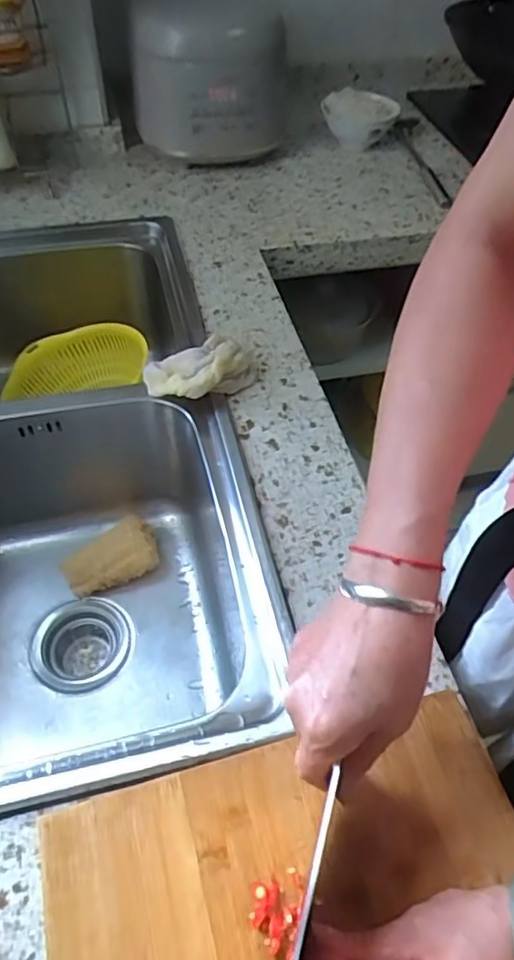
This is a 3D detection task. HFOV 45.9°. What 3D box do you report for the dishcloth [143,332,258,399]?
[{"bbox_3d":[-0.061,-0.119,0.658,0.121,0.042,0.075,-6,52,-7],"label":"dishcloth"}]

